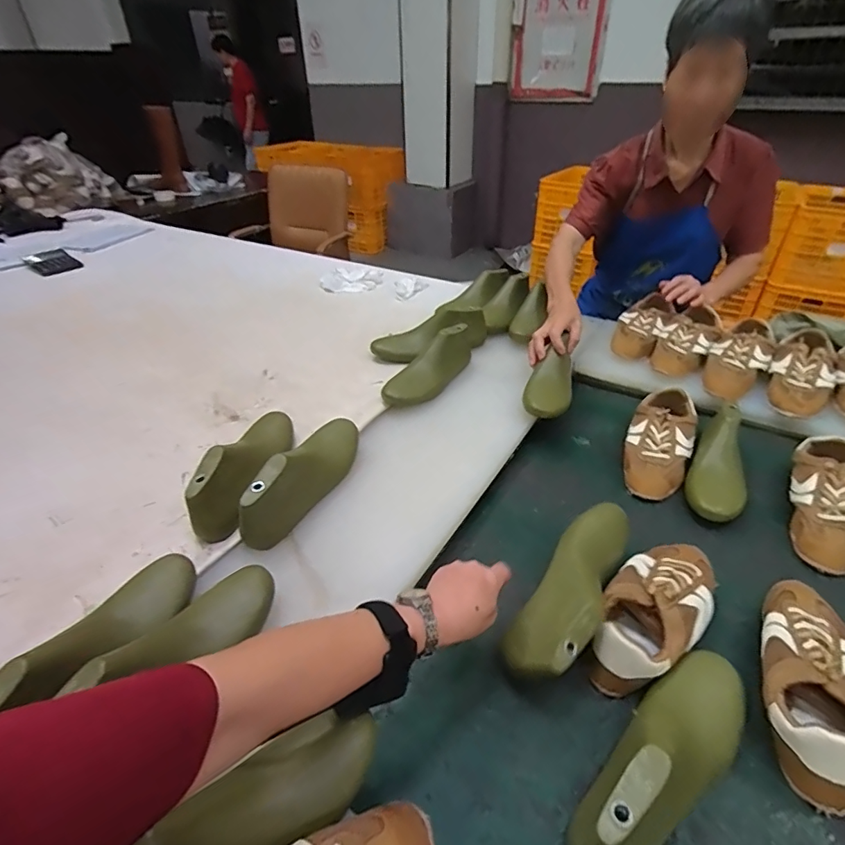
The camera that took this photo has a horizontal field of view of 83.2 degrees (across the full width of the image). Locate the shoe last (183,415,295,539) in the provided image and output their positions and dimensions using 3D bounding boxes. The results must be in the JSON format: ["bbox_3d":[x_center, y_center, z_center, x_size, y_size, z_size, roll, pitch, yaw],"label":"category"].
[{"bbox_3d":[-0.262,0.049,0.701,0.074,0.090,0.259,2,37,6],"label":"shoe last"}]

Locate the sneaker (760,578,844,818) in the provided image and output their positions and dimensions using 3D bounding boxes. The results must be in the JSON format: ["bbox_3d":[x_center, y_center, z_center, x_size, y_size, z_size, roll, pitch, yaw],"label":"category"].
[{"bbox_3d":[0.415,0.256,0.503,0.099,0.072,0.253,18,42,24],"label":"sneaker"}]

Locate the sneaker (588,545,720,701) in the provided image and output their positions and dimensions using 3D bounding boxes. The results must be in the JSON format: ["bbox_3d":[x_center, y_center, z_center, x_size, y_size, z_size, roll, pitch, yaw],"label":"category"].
[{"bbox_3d":[0.282,0.214,0.569,0.102,0.076,0.242,29,47,34],"label":"sneaker"}]

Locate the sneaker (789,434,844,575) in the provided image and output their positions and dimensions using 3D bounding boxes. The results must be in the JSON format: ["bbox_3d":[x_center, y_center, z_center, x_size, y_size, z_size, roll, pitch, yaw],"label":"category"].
[{"bbox_3d":[0.597,0.111,0.700,0.099,0.067,0.237,22,44,29],"label":"sneaker"}]

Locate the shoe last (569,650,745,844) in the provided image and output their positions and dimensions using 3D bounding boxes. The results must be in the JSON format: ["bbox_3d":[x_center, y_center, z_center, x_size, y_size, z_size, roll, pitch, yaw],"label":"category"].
[{"bbox_3d":[0.228,0.301,0.436,0.248,0.096,0.079,-28,44,-29],"label":"shoe last"}]

